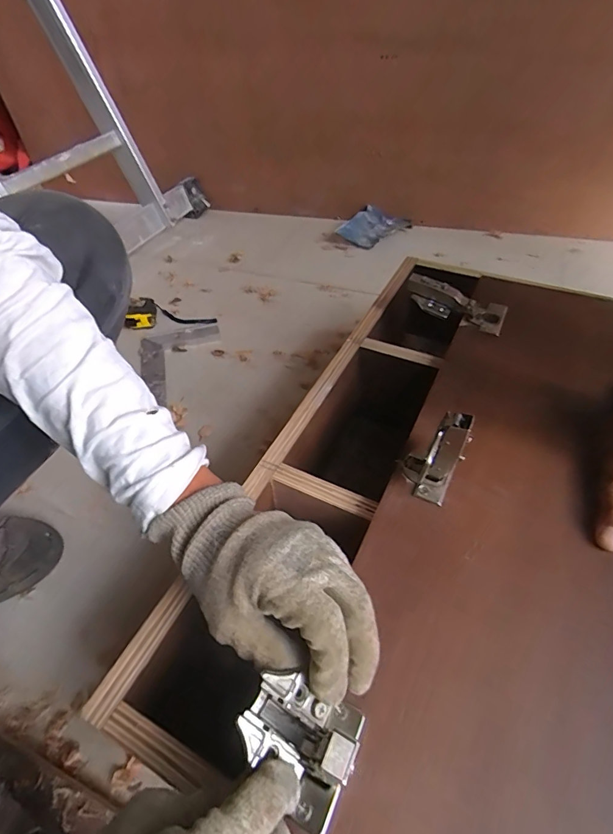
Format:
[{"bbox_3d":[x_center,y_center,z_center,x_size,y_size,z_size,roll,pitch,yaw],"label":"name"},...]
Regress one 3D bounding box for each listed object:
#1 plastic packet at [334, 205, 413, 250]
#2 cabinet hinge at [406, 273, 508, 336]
[{"bbox_3d":[0.155,-0.440,1.014,0.136,0.037,0.141,28,54,26],"label":"plastic packet"},{"bbox_3d":[0.174,-0.135,0.513,0.116,0.031,0.053,26,52,8],"label":"cabinet hinge"}]

